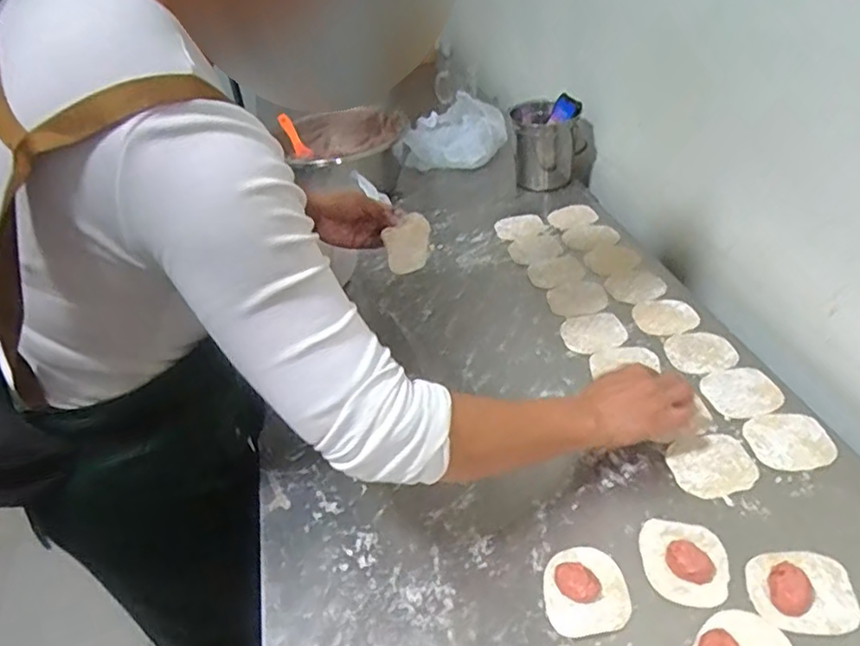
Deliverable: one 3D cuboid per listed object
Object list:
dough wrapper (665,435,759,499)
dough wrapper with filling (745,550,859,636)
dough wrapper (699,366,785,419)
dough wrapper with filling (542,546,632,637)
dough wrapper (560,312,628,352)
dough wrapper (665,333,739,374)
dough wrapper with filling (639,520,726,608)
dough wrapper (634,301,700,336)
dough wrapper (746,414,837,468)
[{"bbox_3d":[0.292,0.146,0.661,0.084,0.004,0.074,-12,36,-7],"label":"dough wrapper"},{"bbox_3d":[0.319,0.225,0.549,0.084,0.018,0.072,-1,37,9],"label":"dough wrapper with filling"},{"bbox_3d":[0.363,0.079,0.750,0.084,0.004,0.073,-11,36,-5],"label":"dough wrapper"},{"bbox_3d":[0.138,0.232,0.569,0.071,0.018,0.081,-6,36,2],"label":"dough wrapper with filling"},{"bbox_3d":[0.219,0.012,0.861,0.086,0.004,0.086,-4,36,3],"label":"dough wrapper"},{"bbox_3d":[0.340,0.037,0.811,0.078,0.005,0.075,-5,36,4],"label":"dough wrapper"},{"bbox_3d":[0.231,0.210,0.582,0.072,0.023,0.081,3,38,15],"label":"dough wrapper with filling"},{"bbox_3d":[0.323,-0.007,0.879,0.082,0.005,0.082,0,37,10],"label":"dough wrapper"},{"bbox_3d":[0.381,0.124,0.684,0.078,0.007,0.073,-5,36,3],"label":"dough wrapper"}]

